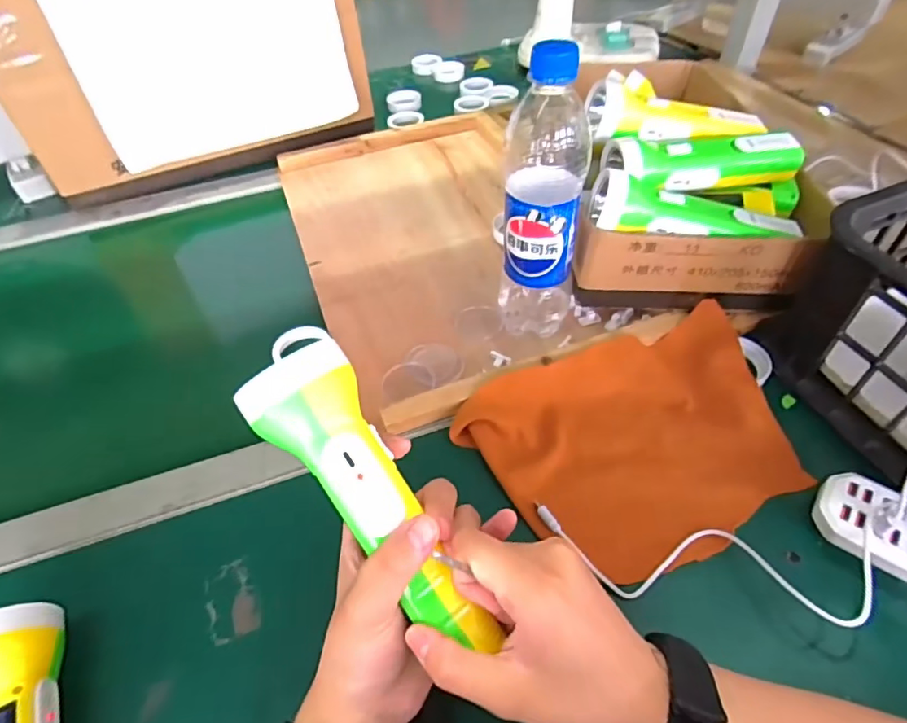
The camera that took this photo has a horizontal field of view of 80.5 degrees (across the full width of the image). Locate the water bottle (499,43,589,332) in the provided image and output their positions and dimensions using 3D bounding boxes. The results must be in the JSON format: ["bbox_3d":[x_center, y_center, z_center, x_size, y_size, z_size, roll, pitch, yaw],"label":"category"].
[{"bbox_3d":[0.070,-0.116,0.418,0.060,0.232,0.055,3,48,7],"label":"water bottle"}]

